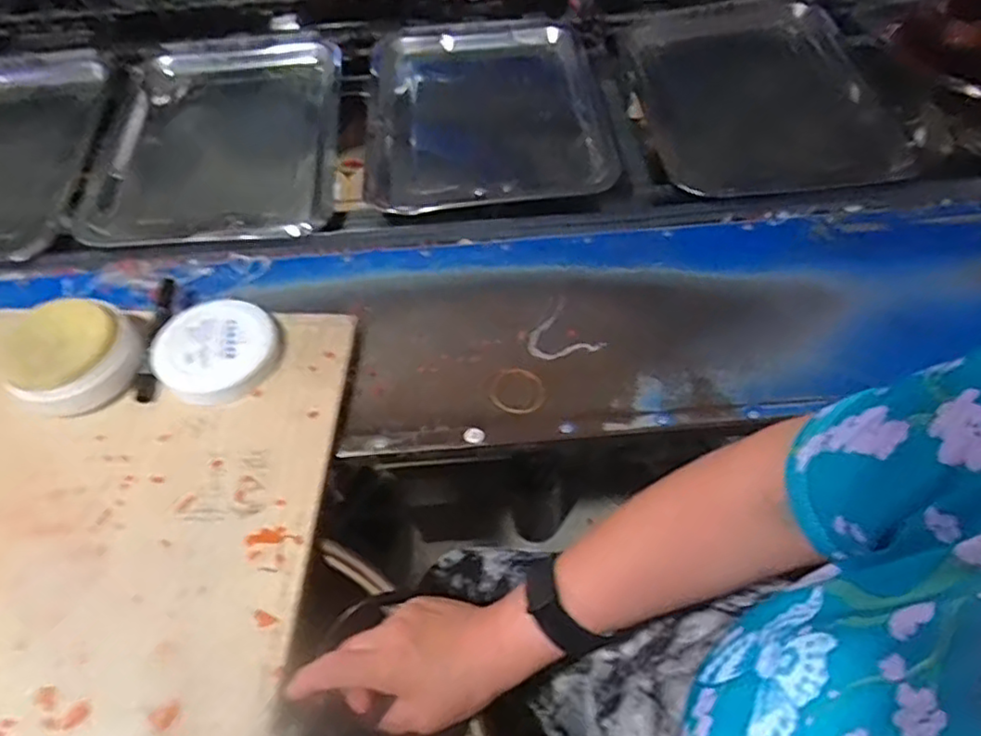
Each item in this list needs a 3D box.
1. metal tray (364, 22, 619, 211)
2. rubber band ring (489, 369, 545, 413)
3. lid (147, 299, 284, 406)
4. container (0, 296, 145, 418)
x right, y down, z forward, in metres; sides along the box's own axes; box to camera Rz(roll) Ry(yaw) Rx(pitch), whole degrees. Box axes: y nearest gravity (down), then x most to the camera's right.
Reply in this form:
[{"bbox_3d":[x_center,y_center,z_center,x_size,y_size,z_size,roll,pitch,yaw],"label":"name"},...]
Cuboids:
[{"bbox_3d":[-0.006,-0.301,0.798,0.271,0.056,0.358,-2,53,2],"label":"metal tray"},{"bbox_3d":[0.025,0.020,0.589,0.051,0.004,0.048,28,60,22],"label":"rubber band ring"},{"bbox_3d":[-0.242,-0.016,0.583,0.097,0.030,0.101,-2,53,2],"label":"lid"},{"bbox_3d":[-0.359,-0.015,0.562,0.110,0.036,0.102,-2,53,2],"label":"container"}]

